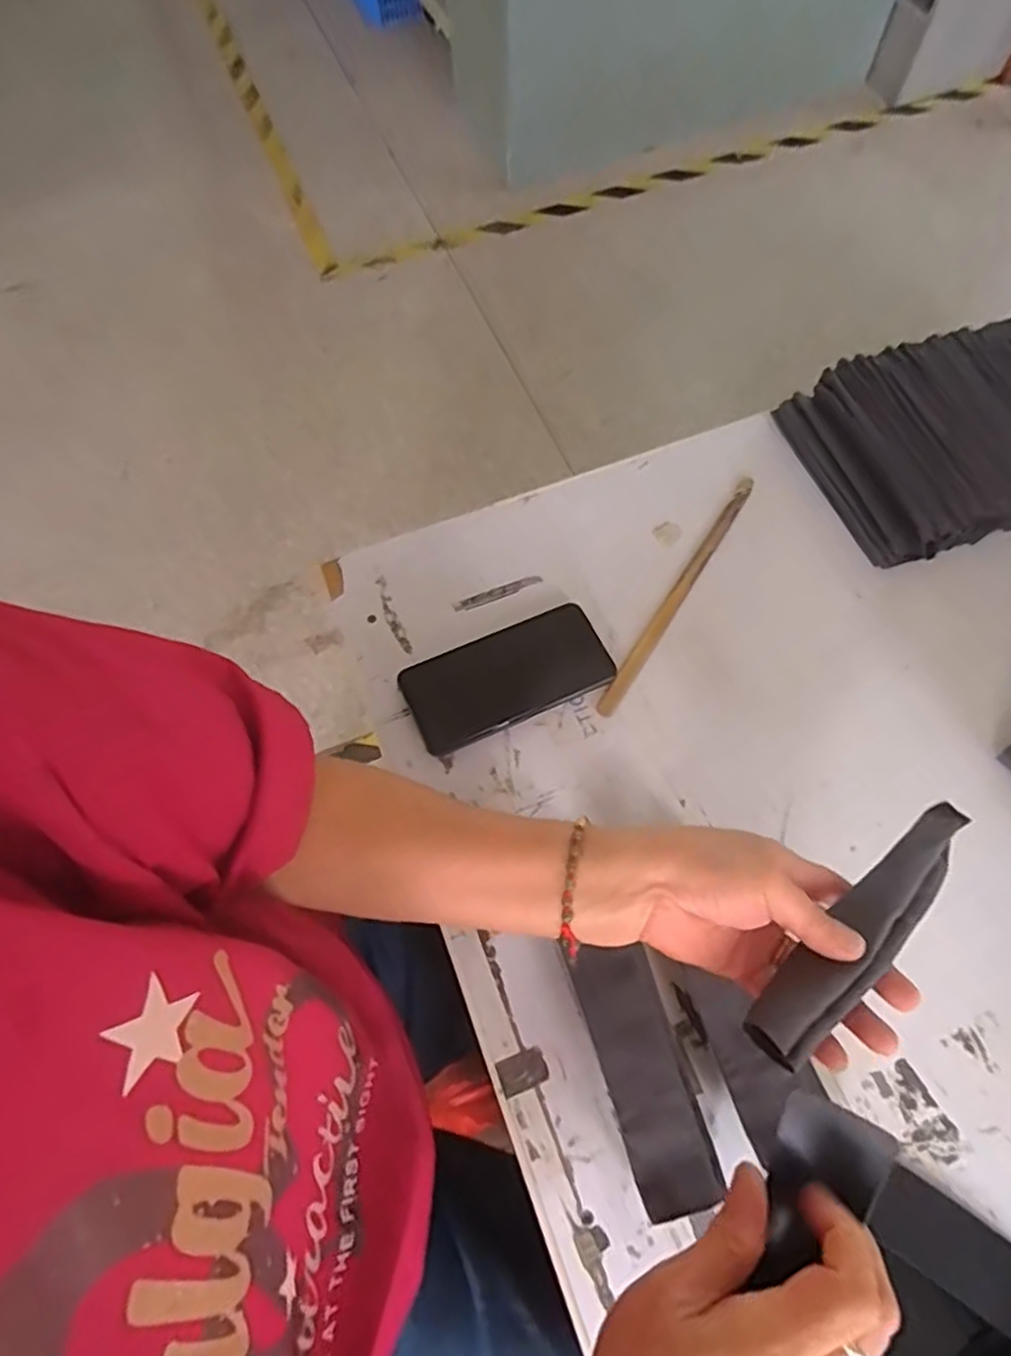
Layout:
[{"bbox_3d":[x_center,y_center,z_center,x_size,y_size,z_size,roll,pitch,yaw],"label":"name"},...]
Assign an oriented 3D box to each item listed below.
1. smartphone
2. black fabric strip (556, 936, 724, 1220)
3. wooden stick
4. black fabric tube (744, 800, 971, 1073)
[{"bbox_3d":[0.002,-0.001,0.563,0.164,0.015,0.078,-23,68,-8],"label":"smartphone"},{"bbox_3d":[0.083,0.242,0.426,0.052,0.008,0.145,-27,58,15],"label":"black fabric strip"},{"bbox_3d":[0.150,-0.075,0.593,0.015,0.007,0.264,30,71,14],"label":"wooden stick"},{"bbox_3d":[0.194,0.130,0.365,0.181,0.015,0.031,-36,70,-23],"label":"black fabric tube"}]

